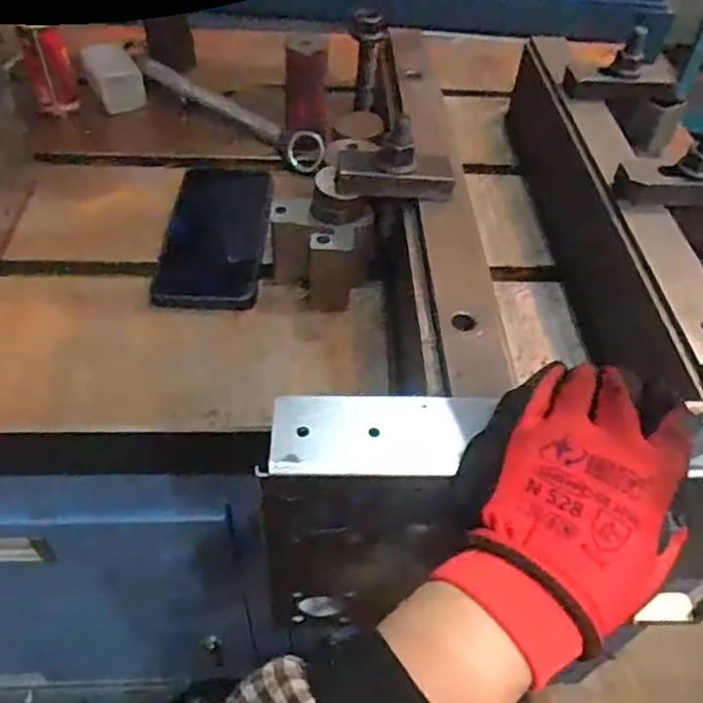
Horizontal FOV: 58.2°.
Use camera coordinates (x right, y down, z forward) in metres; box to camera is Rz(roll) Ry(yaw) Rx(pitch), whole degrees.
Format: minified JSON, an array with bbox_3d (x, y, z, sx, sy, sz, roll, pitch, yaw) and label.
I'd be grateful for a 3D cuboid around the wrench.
[{"bbox_3d":[-0.136,-0.253,0.639,0.286,0.026,0.032,34,55,23],"label":"wrench"}]

